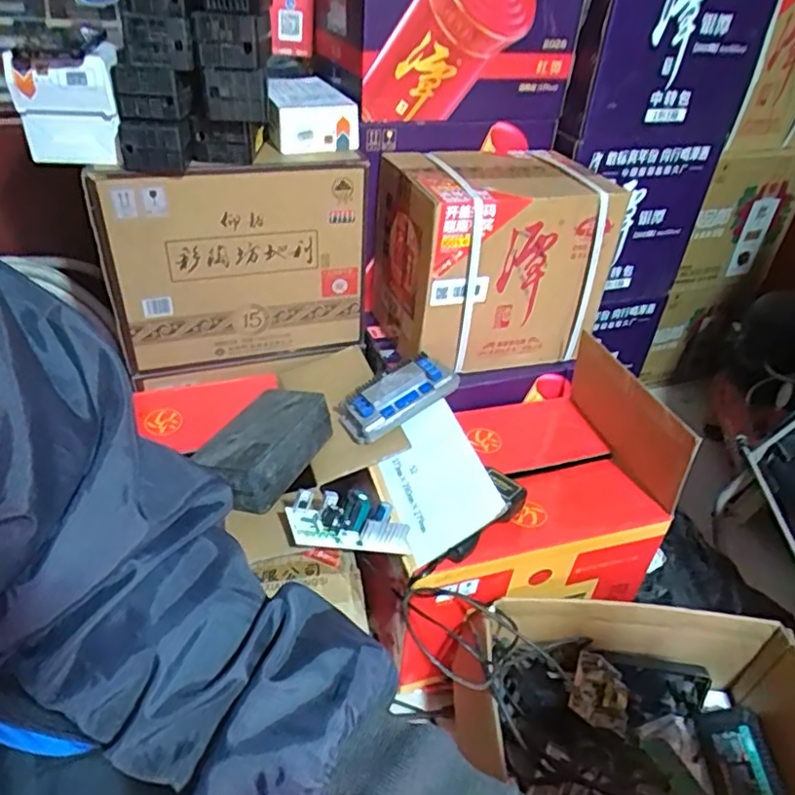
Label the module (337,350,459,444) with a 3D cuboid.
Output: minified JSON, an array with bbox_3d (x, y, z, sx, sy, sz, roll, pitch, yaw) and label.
[{"bbox_3d":[-0.002,-0.005,0.892,0.178,0.041,0.093,-30,44,-3],"label":"module"}]

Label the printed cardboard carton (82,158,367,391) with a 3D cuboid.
[{"bbox_3d":[-0.236,-0.191,0.929,0.374,0.319,0.071,-12,40,-21],"label":"printed cardboard carton"}]

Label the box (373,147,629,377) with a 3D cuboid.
[{"bbox_3d":[0.147,-0.224,0.993,0.324,0.280,0.213,-9,39,-17],"label":"box"}]

